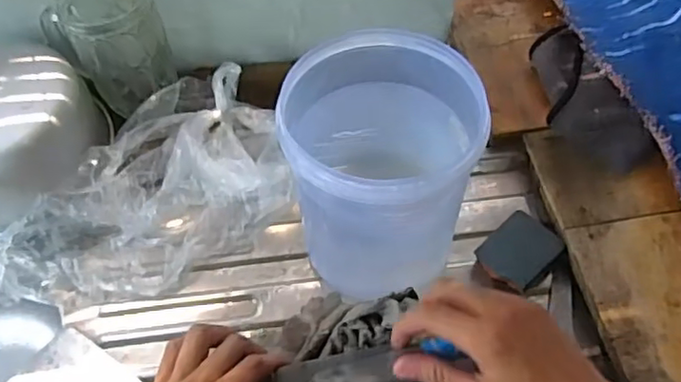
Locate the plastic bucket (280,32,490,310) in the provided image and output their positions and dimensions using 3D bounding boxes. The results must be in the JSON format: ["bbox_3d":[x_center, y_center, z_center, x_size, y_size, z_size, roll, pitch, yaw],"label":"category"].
[{"bbox_3d":[0.035,-0.015,0.455,0.130,0.161,0.137,-4,58,6],"label":"plastic bucket"}]

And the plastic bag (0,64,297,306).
[{"bbox_3d":[-0.164,0.006,0.527,0.256,0.065,0.149,-33,60,-11],"label":"plastic bag"}]

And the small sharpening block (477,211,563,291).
[{"bbox_3d":[0.144,0.048,0.502,0.057,0.011,0.049,-38,63,-22],"label":"small sharpening block"}]

